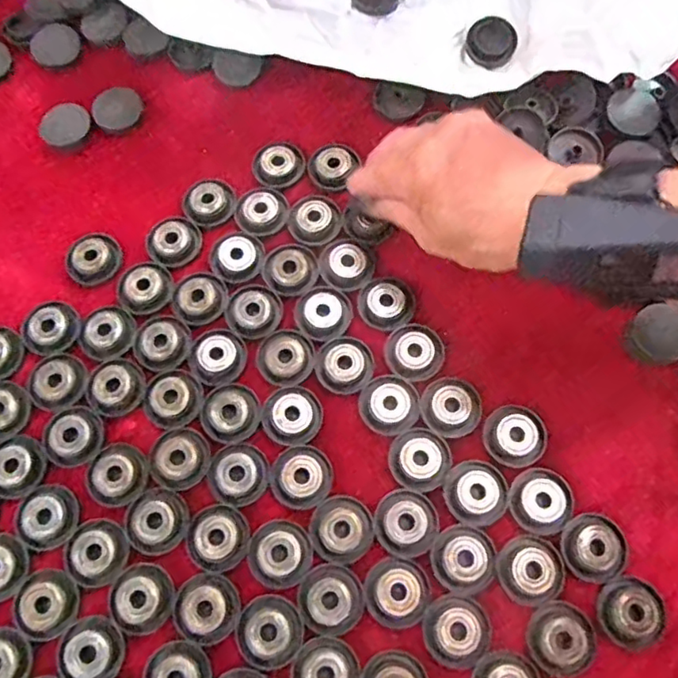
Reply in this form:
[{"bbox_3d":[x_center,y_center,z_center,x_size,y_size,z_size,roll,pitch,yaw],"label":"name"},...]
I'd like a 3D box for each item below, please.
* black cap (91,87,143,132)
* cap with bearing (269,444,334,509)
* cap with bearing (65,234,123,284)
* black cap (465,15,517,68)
[{"bbox_3d":[-0.146,-0.153,0.398,0.031,0.005,0.028,-39,75,-12],"label":"black cap"},{"bbox_3d":[-0.020,0.073,0.319,0.032,0.004,0.032,0,71,0],"label":"cap with bearing"},{"bbox_3d":[-0.149,-0.050,0.366,0.030,0.011,0.029,0,71,0],"label":"cap with bearing"},{"bbox_3d":[0.100,-0.195,0.395,0.034,0.010,0.034,0,92,5],"label":"black cap"}]

